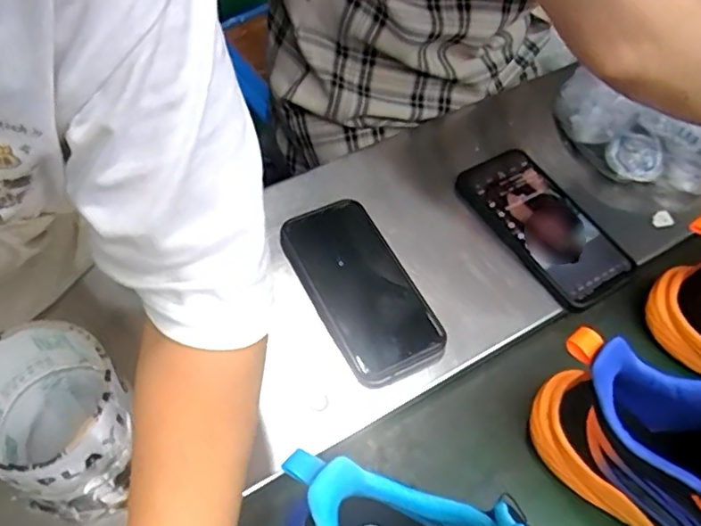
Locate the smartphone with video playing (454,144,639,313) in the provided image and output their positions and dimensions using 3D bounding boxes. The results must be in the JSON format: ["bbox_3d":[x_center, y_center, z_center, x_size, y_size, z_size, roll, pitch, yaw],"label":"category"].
[{"bbox_3d":[0.171,-0.038,0.523,0.080,0.011,0.167,-26,63,-19],"label":"smartphone with video playing"}]

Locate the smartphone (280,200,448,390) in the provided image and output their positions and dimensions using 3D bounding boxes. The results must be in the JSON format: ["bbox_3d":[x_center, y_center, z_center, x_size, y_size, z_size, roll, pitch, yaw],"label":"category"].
[{"bbox_3d":[0.007,0.019,0.482,0.083,0.017,0.162,-22,62,-21],"label":"smartphone"}]

